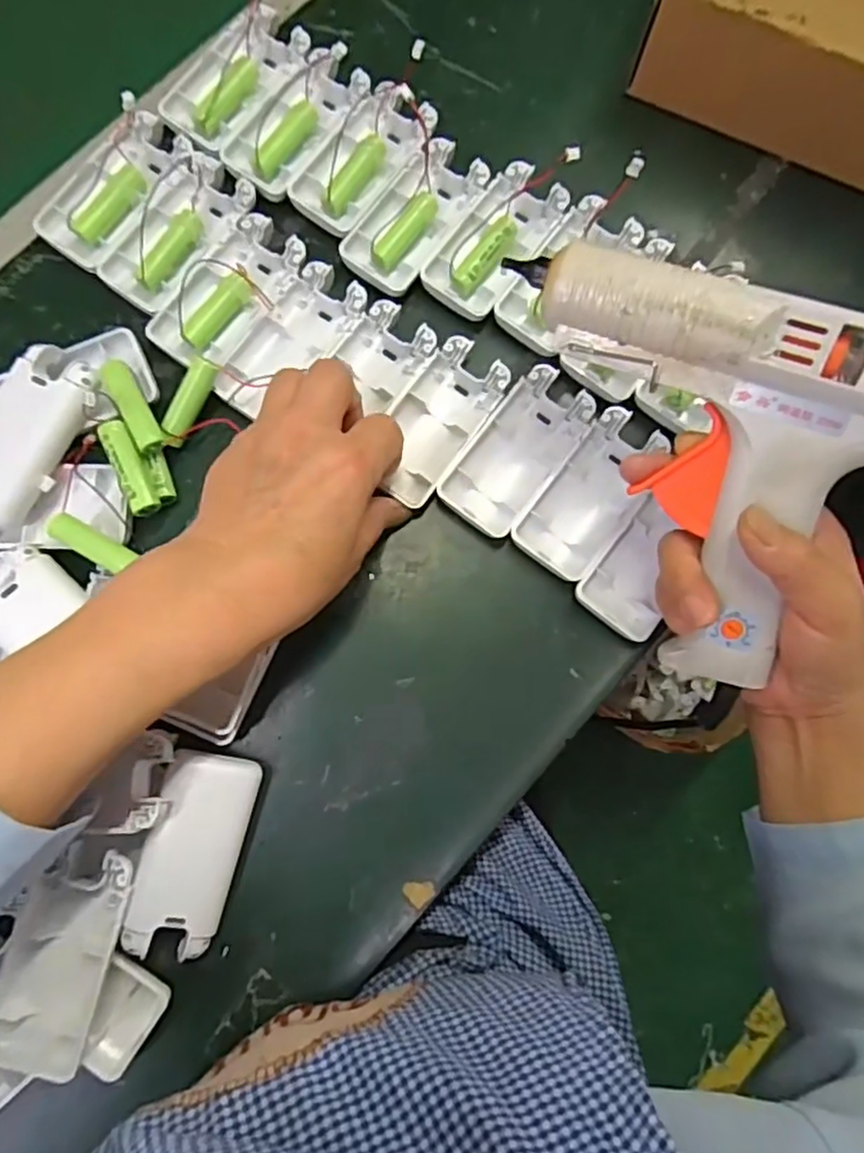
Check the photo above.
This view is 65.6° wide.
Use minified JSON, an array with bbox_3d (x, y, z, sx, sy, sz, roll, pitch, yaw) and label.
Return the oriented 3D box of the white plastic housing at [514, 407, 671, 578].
[{"bbox_3d":[0.087,-0.045,0.362,0.044,0.015,0.094,38,83,4],"label":"white plastic housing"}]

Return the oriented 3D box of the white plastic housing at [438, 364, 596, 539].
[{"bbox_3d":[0.047,-0.068,0.366,0.046,0.012,0.094,37,83,4],"label":"white plastic housing"}]

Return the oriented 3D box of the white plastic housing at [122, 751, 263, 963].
[{"bbox_3d":[-0.115,0.133,0.323,0.046,0.017,0.094,20,80,-25],"label":"white plastic housing"}]

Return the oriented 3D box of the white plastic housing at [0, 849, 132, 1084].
[{"bbox_3d":[-0.168,0.174,0.306,0.044,0.012,0.098,15,82,1],"label":"white plastic housing"}]

